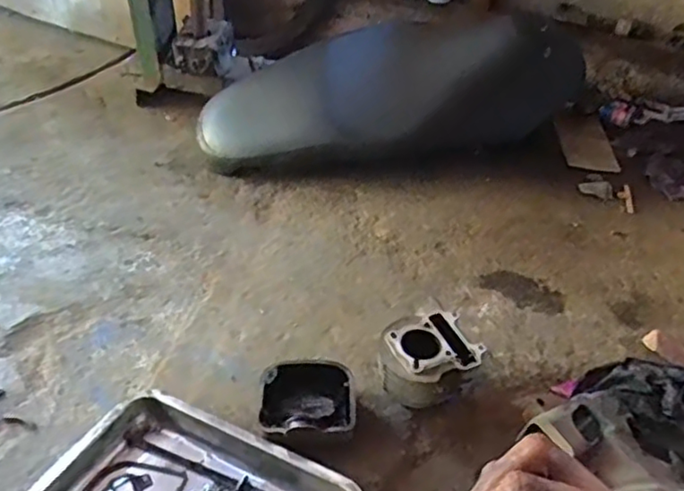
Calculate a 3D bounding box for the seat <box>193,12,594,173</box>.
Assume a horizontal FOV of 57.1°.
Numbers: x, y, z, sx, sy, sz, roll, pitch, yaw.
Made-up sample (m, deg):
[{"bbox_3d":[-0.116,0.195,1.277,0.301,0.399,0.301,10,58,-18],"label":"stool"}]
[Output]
[{"bbox_3d":[0.097,-0.308,1.242,0.759,0.222,0.244,-8,43,7],"label":"seat"}]

